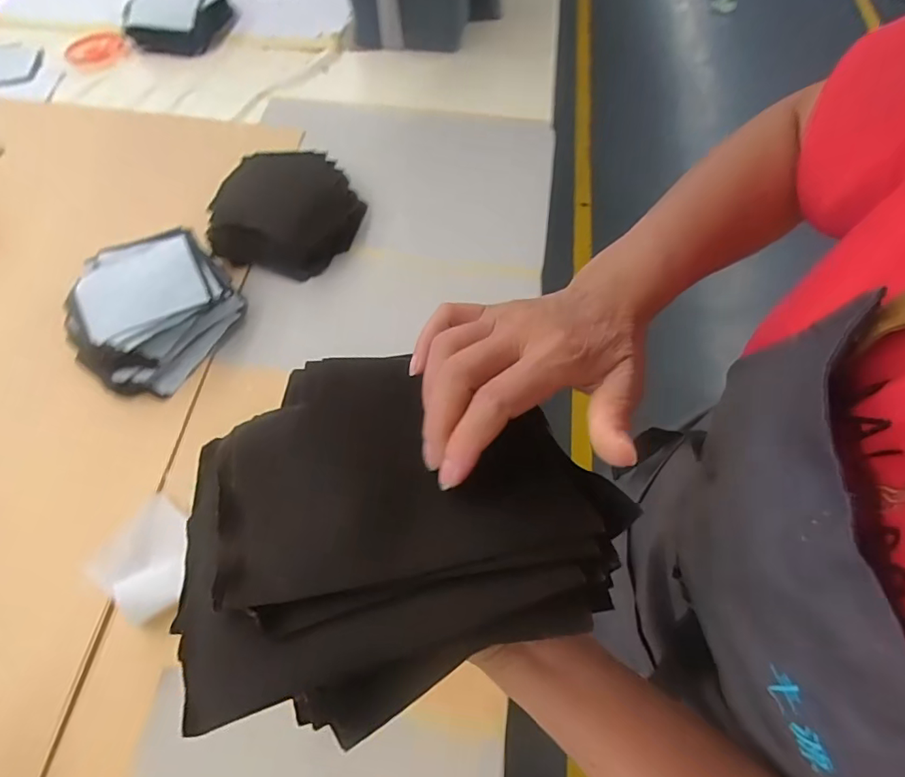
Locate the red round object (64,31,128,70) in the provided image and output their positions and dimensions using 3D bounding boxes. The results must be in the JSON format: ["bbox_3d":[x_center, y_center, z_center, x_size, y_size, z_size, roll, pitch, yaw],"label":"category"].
[{"bbox_3d":[-0.688,-0.654,0.995,0.116,0.014,0.115,0,62,0],"label":"red round object"}]

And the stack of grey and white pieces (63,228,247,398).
[{"bbox_3d":[-0.421,-0.106,0.718,0.178,0.105,0.216,37,69,18],"label":"stack of grey and white pieces"}]

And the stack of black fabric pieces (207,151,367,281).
[{"bbox_3d":[-0.261,-0.277,0.811,0.214,0.086,0.199,12,63,7],"label":"stack of black fabric pieces"}]

